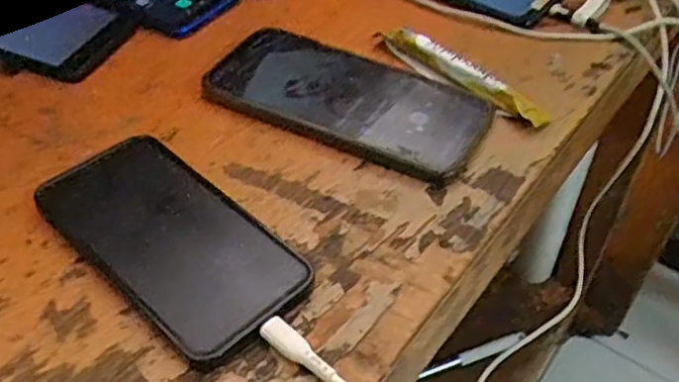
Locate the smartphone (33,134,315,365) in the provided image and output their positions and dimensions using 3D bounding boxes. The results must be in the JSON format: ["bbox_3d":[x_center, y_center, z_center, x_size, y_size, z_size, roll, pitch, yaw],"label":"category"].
[{"bbox_3d":[-0.085,0.022,0.340,0.144,0.008,0.070,35,53,27],"label":"smartphone"}]

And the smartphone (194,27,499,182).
[{"bbox_3d":[0.003,-0.060,0.417,0.169,0.005,0.079,20,48,16],"label":"smartphone"}]

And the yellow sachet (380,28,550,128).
[{"bbox_3d":[0.078,-0.077,0.435,0.022,0.009,0.123,-34,56,-31],"label":"yellow sachet"}]

